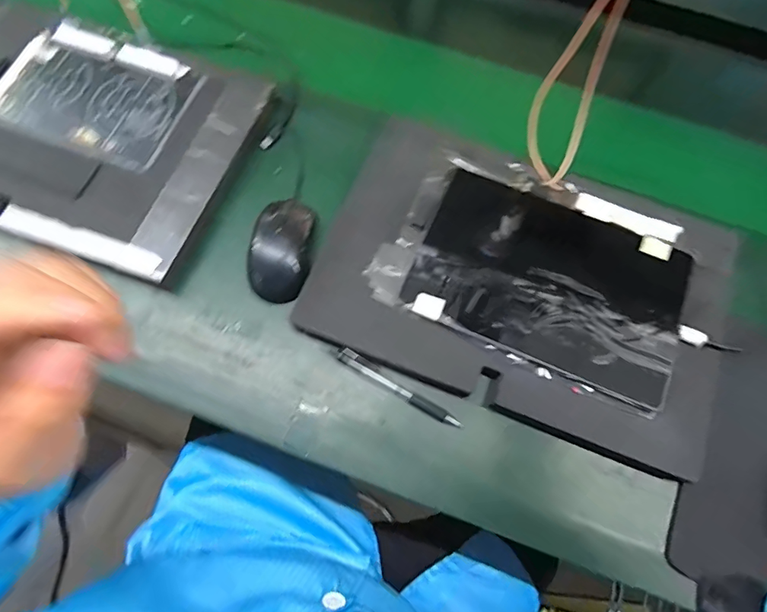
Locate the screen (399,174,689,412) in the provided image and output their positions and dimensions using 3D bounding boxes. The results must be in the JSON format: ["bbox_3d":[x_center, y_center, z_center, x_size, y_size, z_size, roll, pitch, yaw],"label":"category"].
[{"bbox_3d":[0.162,-0.026,0.448,0.250,0.010,0.163,24,72,5],"label":"screen"}]

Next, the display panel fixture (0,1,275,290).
[{"bbox_3d":[-0.335,-0.188,0.504,0.354,0.041,0.261,18,70,4],"label":"display panel fixture"}]

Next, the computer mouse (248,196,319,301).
[{"bbox_3d":[-0.104,-0.056,0.472,0.060,0.031,0.102,2,70,-2],"label":"computer mouse"}]

